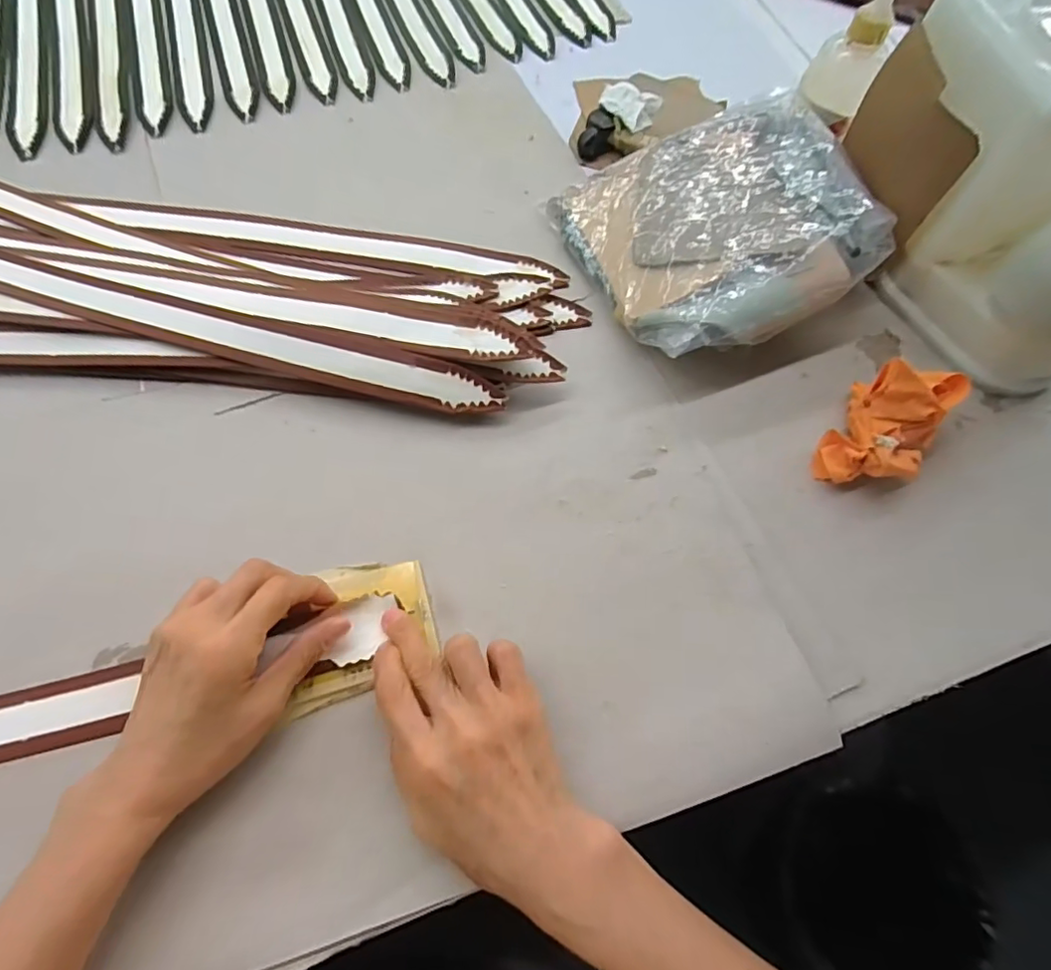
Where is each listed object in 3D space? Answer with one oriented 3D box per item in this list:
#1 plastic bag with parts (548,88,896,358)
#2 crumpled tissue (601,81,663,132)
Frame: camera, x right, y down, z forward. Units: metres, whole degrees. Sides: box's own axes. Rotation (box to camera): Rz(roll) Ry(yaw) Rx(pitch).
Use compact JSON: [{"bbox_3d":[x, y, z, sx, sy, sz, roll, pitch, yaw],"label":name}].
[{"bbox_3d":[0.164,-0.214,0.460,0.230,0.065,0.220,-20,68,-12],"label":"plastic bag with parts"},{"bbox_3d":[0.097,-0.356,0.536,0.043,0.022,0.058,-39,73,-18],"label":"crumpled tissue"}]

